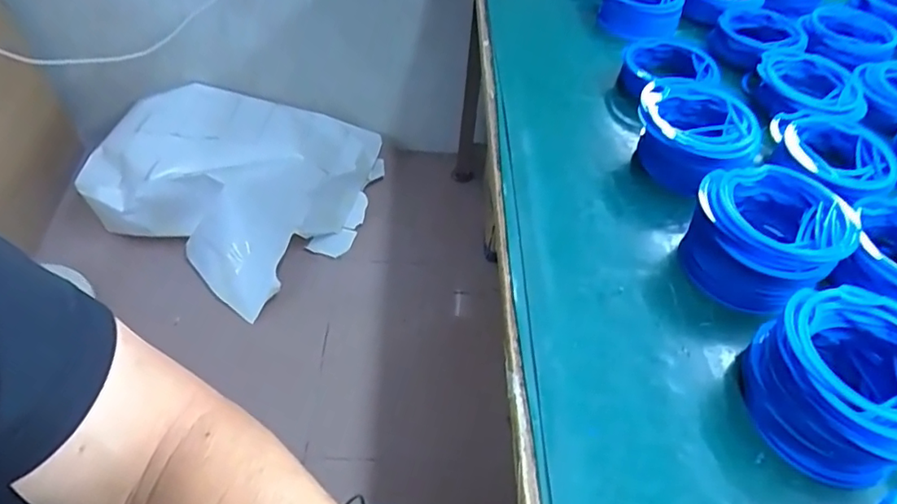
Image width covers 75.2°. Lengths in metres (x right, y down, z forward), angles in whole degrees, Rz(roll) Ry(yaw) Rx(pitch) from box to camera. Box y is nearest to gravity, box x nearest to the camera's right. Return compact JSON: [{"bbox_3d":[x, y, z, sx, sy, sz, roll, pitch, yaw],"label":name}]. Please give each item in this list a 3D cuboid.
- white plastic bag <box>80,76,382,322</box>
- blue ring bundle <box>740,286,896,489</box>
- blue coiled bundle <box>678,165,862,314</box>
[{"bbox_3d":[-0.540,-0.161,1.442,0.622,0.188,0.512,15,50,9],"label":"white plastic bag"},{"bbox_3d":[0.255,0.083,0.369,0.111,0.058,0.104,2,49,-2],"label":"blue ring bundle"},{"bbox_3d":[0.241,-0.013,0.450,0.117,0.059,0.106,-30,57,-26],"label":"blue coiled bundle"}]

